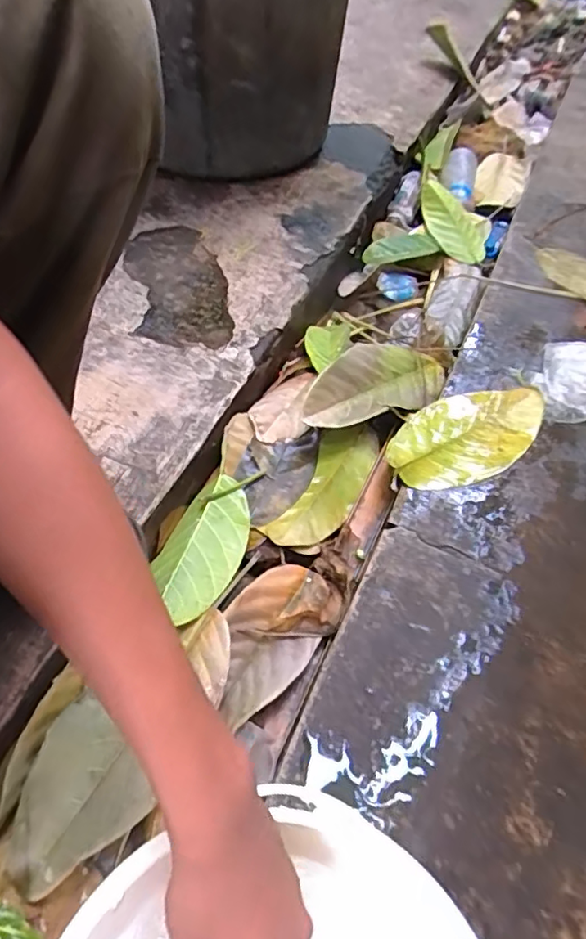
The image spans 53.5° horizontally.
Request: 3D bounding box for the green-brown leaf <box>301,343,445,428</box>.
[{"bbox_3d":[0.111,-0.109,0.722,0.256,0.049,0.103,-23,55,-38],"label":"green-brown leaf"}]

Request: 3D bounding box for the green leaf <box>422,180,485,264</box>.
[{"bbox_3d":[0.270,-0.430,1.000,0.086,0.037,0.199,-15,67,-12],"label":"green leaf"}]

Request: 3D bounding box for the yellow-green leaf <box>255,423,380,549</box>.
[{"bbox_3d":[0.038,0.019,0.661,0.070,0.025,0.186,23,56,16],"label":"yellow-green leaf"}]

